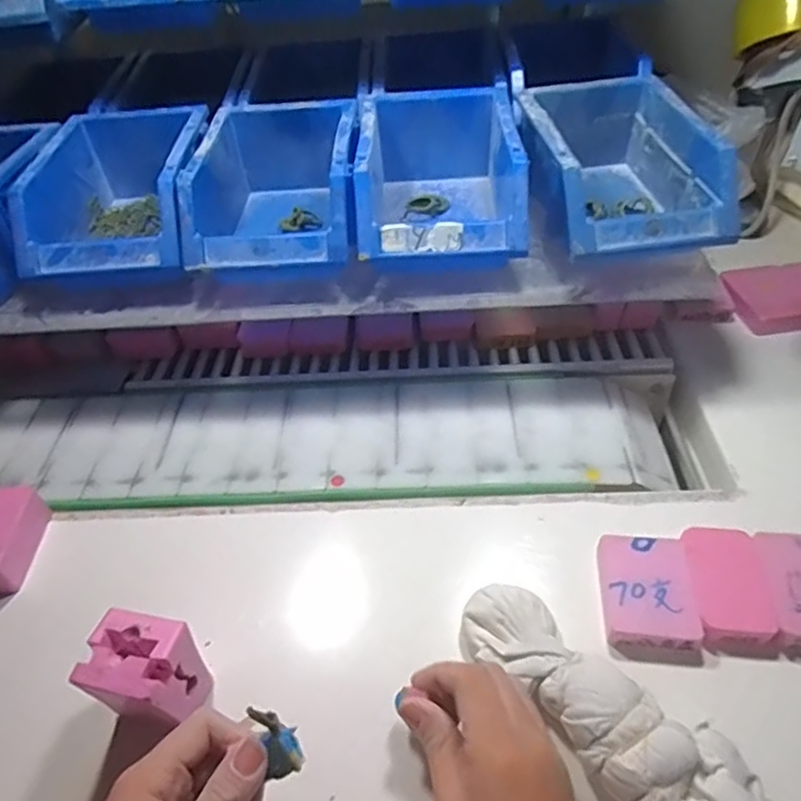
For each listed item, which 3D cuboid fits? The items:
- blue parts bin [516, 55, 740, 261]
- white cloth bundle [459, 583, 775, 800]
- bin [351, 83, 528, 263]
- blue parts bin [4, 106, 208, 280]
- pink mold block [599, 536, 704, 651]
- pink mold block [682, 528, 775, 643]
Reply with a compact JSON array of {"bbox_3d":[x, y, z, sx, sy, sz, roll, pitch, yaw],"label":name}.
[{"bbox_3d":[0.167,-0.182,0.492,0.122,0.074,0.176,-6,45,-1],"label":"blue parts bin"},{"bbox_3d":[0.116,0.171,0.337,0.063,0.046,0.193,-35,52,-26],"label":"white cloth bundle"},{"bbox_3d":[0.030,-0.174,0.500,0.120,0.078,0.175,-2,45,3],"label":"bin"},{"bbox_3d":[-0.225,-0.174,0.520,0.124,0.075,0.193,-4,45,1],"label":"blue parts bin"},{"bbox_3d":[0.156,0.123,0.399,0.053,0.019,0.070,2,46,7],"label":"pink mold block"},{"bbox_3d":[0.208,0.118,0.402,0.043,0.021,0.071,2,46,7],"label":"pink mold block"}]

